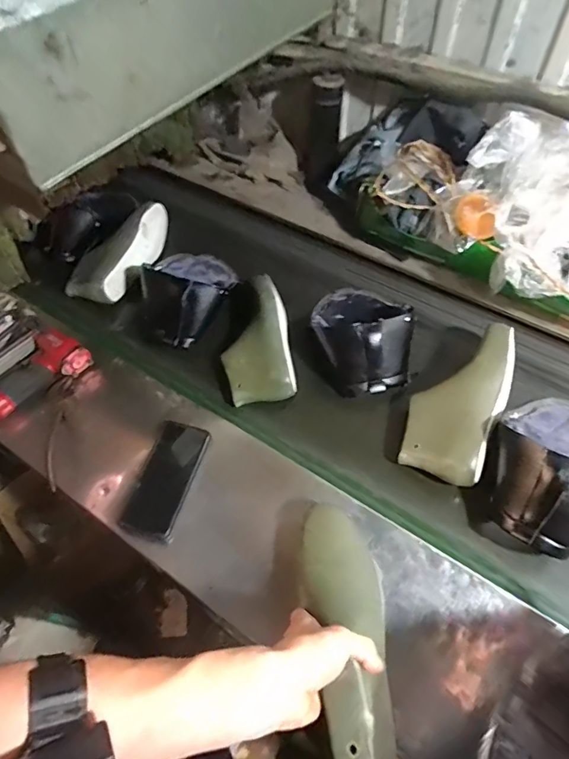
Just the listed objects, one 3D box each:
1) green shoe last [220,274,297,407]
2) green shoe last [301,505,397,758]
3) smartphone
[{"bbox_3d":[-0.054,-0.074,0.828,0.117,0.109,0.234,-8,57,-3],"label":"green shoe last"},{"bbox_3d":[0.070,0.278,0.505,0.085,0.133,0.273,-3,42,0],"label":"green shoe last"},{"bbox_3d":[-0.171,0.143,0.678,0.079,0.011,0.173,14,61,6],"label":"smartphone"}]

